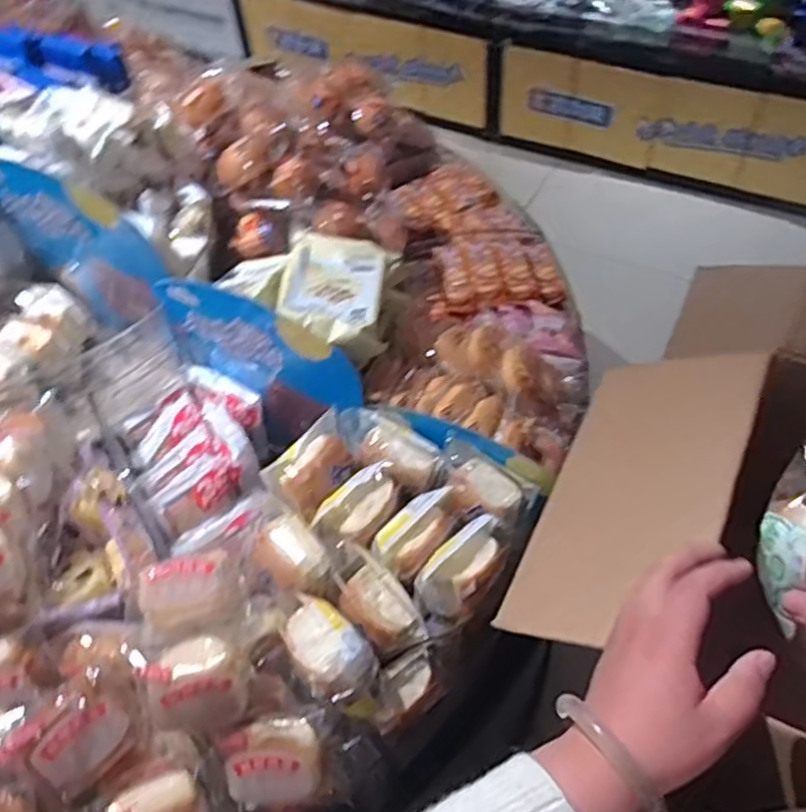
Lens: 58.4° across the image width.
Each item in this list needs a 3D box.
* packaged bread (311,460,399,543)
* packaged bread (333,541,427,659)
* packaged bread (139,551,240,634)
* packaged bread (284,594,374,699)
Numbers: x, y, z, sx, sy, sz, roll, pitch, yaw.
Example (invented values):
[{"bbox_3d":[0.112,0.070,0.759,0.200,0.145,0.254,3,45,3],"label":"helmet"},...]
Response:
[{"bbox_3d":[-0.044,0.107,0.752,0.103,0.043,0.057,-32,56,-19],"label":"packaged bread"},{"bbox_3d":[-0.029,0.190,0.701,0.059,0.047,0.117,-36,58,-21],"label":"packaged bread"},{"bbox_3d":[-0.204,0.182,0.687,0.087,0.036,0.070,-14,52,-6],"label":"packaged bread"},{"bbox_3d":[-0.073,0.223,0.675,0.063,0.044,0.104,-35,57,-21],"label":"packaged bread"}]

